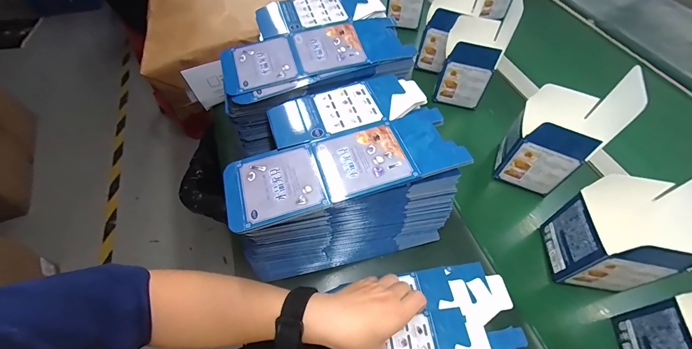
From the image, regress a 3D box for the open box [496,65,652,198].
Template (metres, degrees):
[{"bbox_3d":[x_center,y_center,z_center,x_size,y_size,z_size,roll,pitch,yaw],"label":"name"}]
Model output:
[{"bbox_3d":[0.283,-0.063,0.434,0.105,0.161,0.094,23,59,17],"label":"open box"}]

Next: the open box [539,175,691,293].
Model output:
[{"bbox_3d":[0.319,0.061,0.353,0.098,0.178,0.093,3,55,4],"label":"open box"}]

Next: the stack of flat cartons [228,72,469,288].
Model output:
[{"bbox_3d":[-0.010,0.005,0.394,0.242,0.149,0.167,-13,55,-7],"label":"stack of flat cartons"}]

